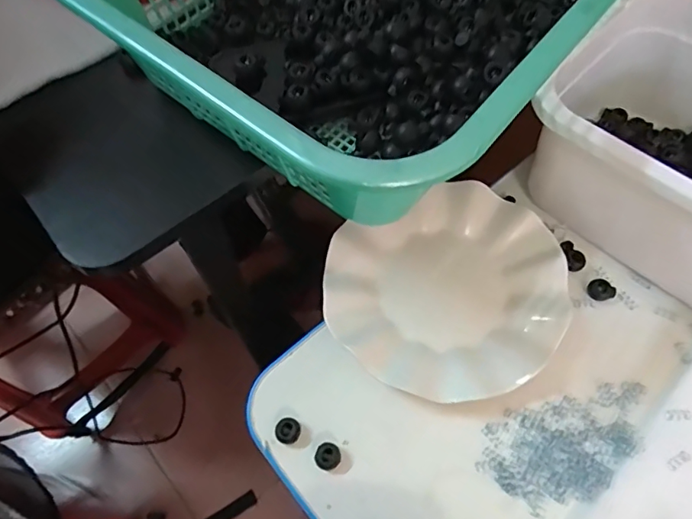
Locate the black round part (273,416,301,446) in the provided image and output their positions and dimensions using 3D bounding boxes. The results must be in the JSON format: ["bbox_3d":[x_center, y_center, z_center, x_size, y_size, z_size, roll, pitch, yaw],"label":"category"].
[{"bbox_3d":[-0.041,0.122,0.358,0.016,0.013,0.018,38,70,18],"label":"black round part"}]

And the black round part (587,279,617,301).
[{"bbox_3d":[0.204,0.024,0.405,0.019,0.008,0.018,-1,63,1],"label":"black round part"}]

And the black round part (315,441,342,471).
[{"bbox_3d":[-0.012,0.137,0.350,0.018,0.012,0.017,-1,63,1],"label":"black round part"}]

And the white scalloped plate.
[{"bbox_3d":[0.080,0.025,0.394,0.181,0.023,0.163,-24,65,-10],"label":"white scalloped plate"}]

